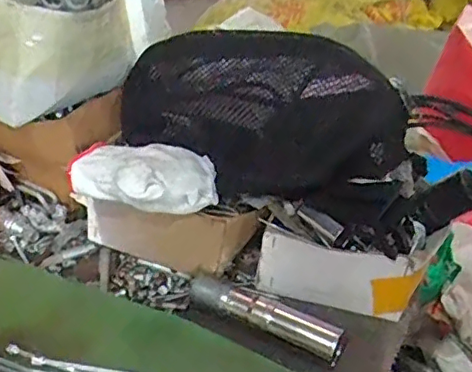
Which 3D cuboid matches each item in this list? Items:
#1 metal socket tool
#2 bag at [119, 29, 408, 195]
[{"bbox_3d":[0.021,0.098,0.437,0.124,0.027,0.023,21,35,20],"label":"metal socket tool"},{"bbox_3d":[0.015,-0.066,0.483,0.248,0.104,0.089,13,31,10],"label":"bag"}]

